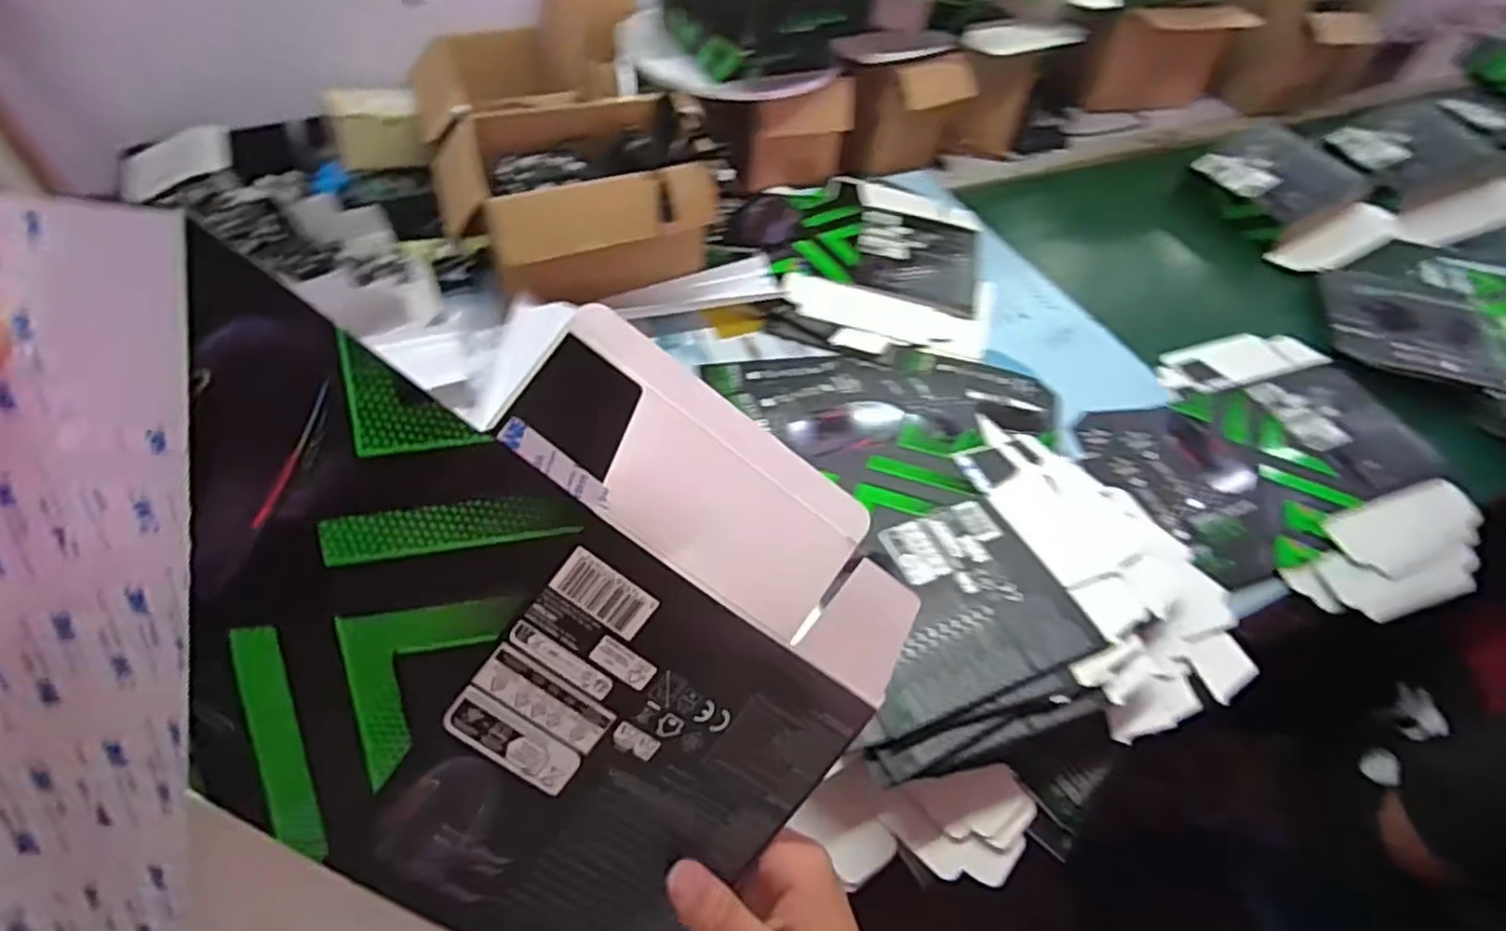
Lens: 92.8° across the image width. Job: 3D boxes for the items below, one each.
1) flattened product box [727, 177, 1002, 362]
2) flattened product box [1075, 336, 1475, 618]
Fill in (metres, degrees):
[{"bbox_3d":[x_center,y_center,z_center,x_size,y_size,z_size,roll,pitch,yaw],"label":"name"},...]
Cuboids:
[{"bbox_3d":[0.138,-0.274,0.920,0.338,0.025,0.297,14,52,6],"label":"flattened product box"},{"bbox_3d":[0.566,0.005,0.757,0.412,0.026,0.324,-29,59,-24],"label":"flattened product box"}]

